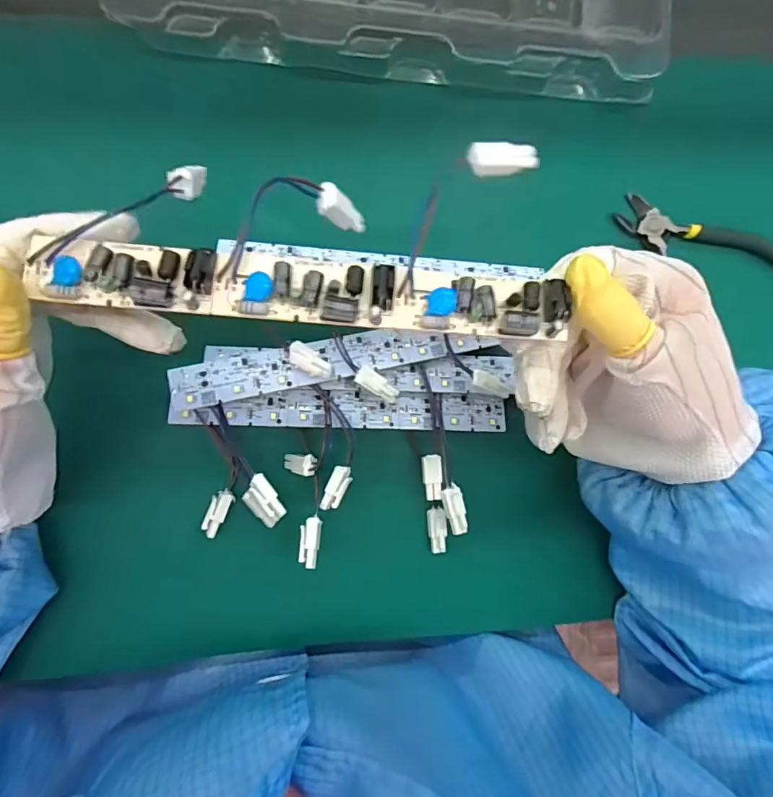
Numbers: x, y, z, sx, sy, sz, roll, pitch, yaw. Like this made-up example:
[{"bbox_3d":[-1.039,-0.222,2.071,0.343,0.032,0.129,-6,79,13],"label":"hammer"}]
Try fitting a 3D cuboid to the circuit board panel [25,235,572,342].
[{"bbox_3d":[-0.027,-0.038,0.172,0.179,0.013,0.024,4,94,-4],"label":"circuit board panel"}]

